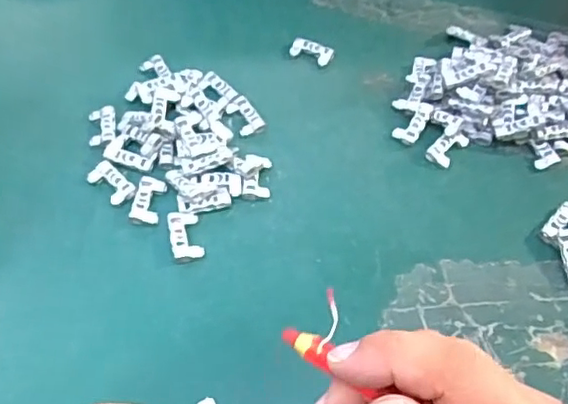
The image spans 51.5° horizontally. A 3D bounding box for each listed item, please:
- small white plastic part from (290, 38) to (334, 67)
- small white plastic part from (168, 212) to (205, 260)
[{"bbox_3d":[0.020,-0.108,0.423,0.031,0.005,0.017,18,55,11],"label":"small white plastic part"},{"bbox_3d":[-0.055,0.018,0.327,0.017,0.004,0.030,-10,55,-9],"label":"small white plastic part"}]

